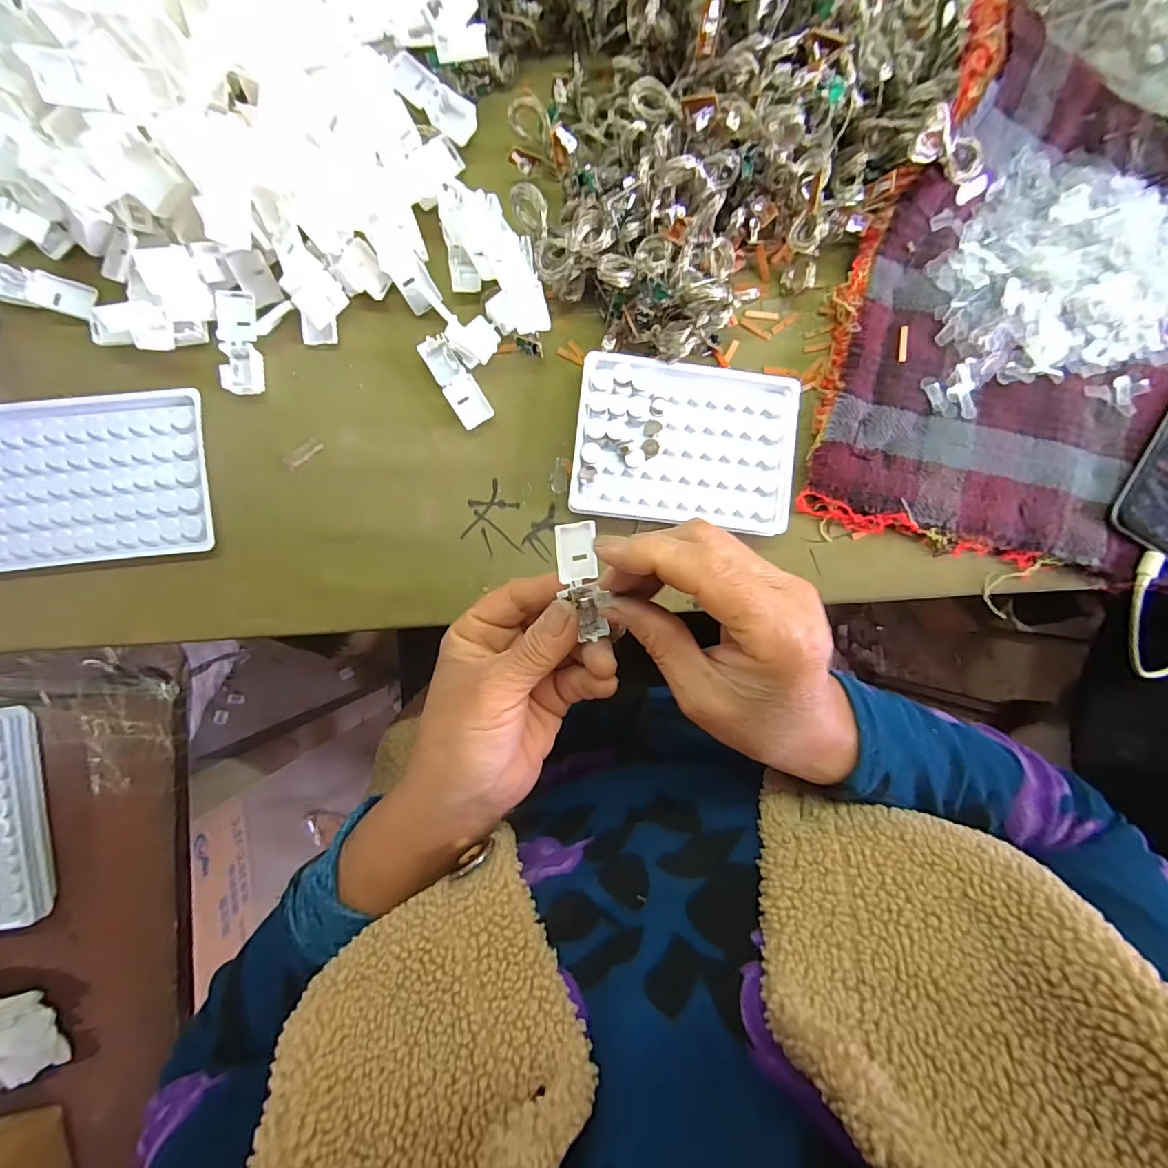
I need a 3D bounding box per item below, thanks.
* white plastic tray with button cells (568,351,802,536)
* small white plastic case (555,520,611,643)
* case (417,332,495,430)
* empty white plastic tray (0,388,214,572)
[{"bbox_3d":[0.061,-0.084,0.308,0.130,0.013,0.094,6,88,-4],"label":"white plastic tray with button cells"},{"bbox_3d":[-0.003,-0.002,0.244,0.021,0.012,0.054,-18,106,-32],"label":"small white plastic case"},{"bbox_3d":[-0.076,-0.120,0.308,0.020,0.010,0.056,-33,91,-4],"label":"case"},{"bbox_3d":[-0.280,-0.059,0.293,0.123,0.014,0.092,-7,89,-4],"label":"empty white plastic tray"}]

